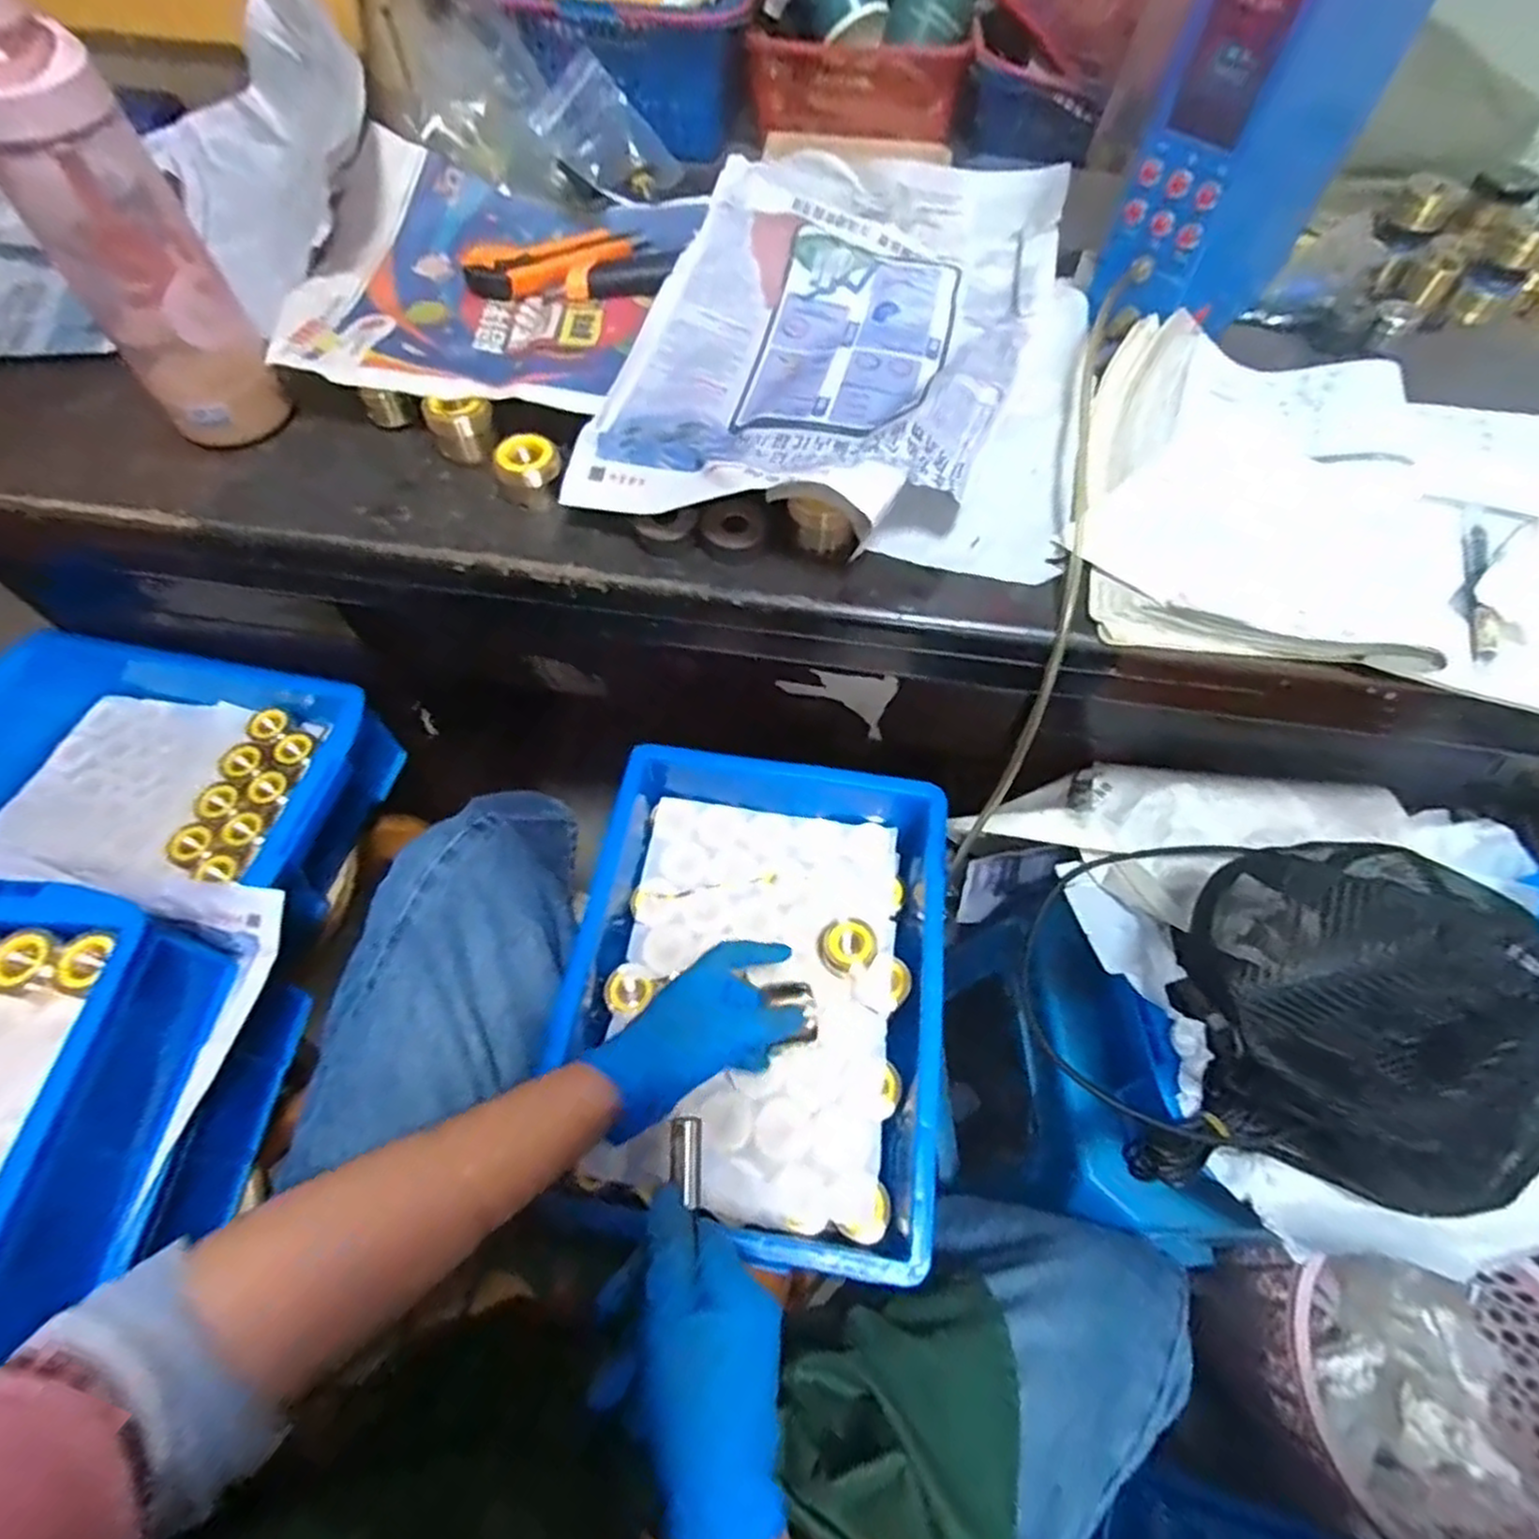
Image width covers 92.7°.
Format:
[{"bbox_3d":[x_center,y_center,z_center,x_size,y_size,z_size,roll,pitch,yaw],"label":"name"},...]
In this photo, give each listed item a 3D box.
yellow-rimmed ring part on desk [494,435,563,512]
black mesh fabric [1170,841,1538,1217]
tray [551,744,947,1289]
[{"bbox_3d":[-0.150,-0.188,0.458,0.038,0.023,0.035,-16,62,-10],"label":"yellow-rimmed ring part on desk"},{"bbox_3d":[0.366,0.153,0.445,0.199,0.156,0.169,19,62,10],"label":"black mesh fabric"},{"bbox_3d":[-0.007,0.149,0.549,0.256,0.078,0.345,8,61,4],"label":"tray"}]

